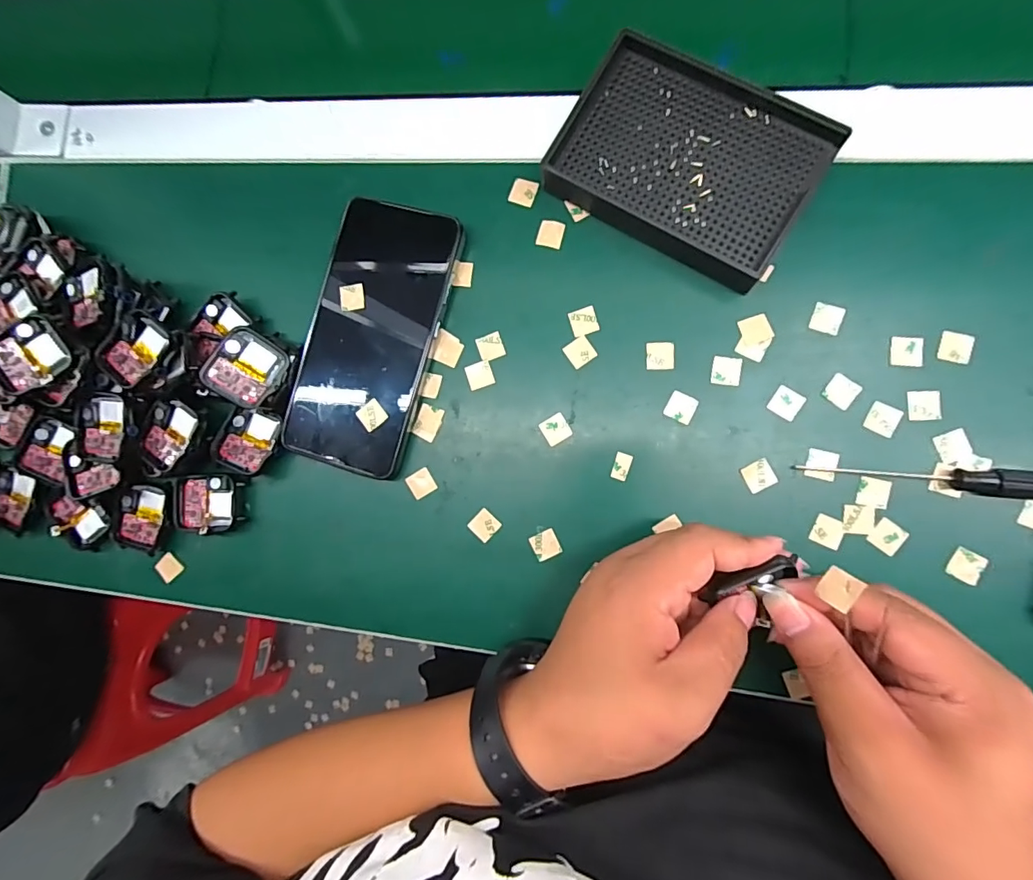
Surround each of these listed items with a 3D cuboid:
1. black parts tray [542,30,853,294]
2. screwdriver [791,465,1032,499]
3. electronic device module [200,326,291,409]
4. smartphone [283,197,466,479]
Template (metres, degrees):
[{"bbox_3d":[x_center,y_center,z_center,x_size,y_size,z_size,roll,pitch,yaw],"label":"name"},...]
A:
[{"bbox_3d":[0.096,-0.159,0.274,0.136,0.022,0.094,31,91,9],"label":"black parts tray"},{"bbox_3d":[0.218,0.020,0.250,0.130,0.013,0.014,4,87,9],"label":"screwdriver"},{"bbox_3d":[-0.163,-0.044,0.292,0.039,0.008,0.044,34,76,-28],"label":"electronic device module"},{"bbox_3d":[-0.088,-0.063,0.299,0.076,0.016,0.160,17,89,9],"label":"smartphone"}]

